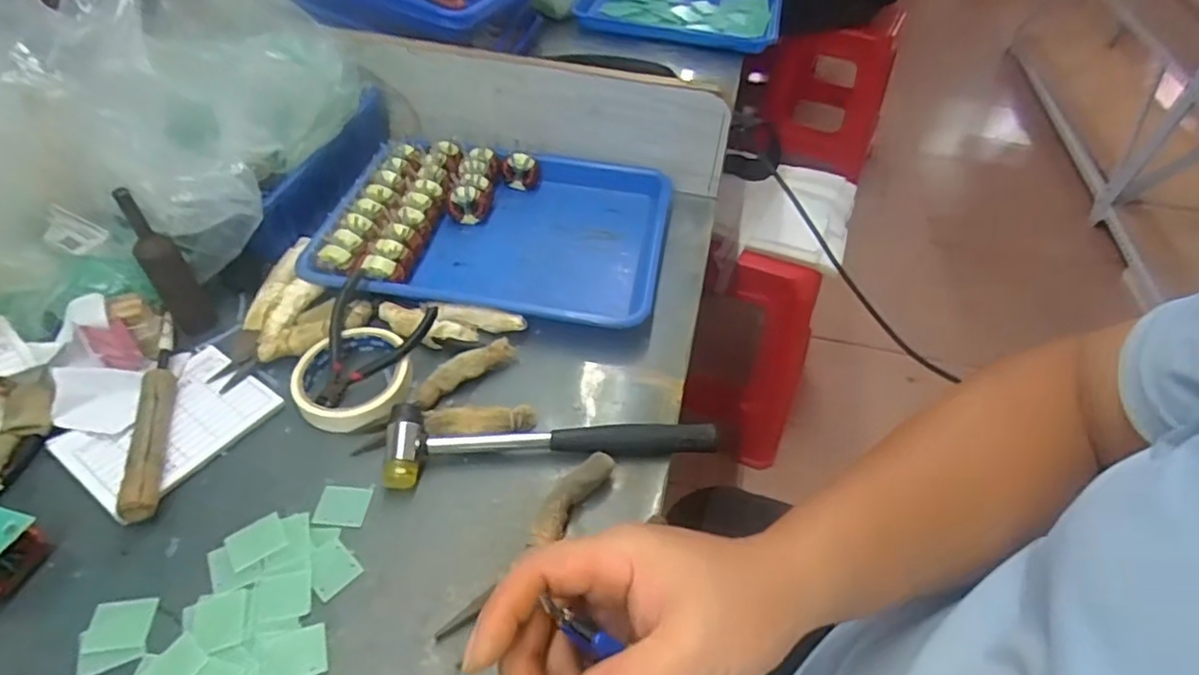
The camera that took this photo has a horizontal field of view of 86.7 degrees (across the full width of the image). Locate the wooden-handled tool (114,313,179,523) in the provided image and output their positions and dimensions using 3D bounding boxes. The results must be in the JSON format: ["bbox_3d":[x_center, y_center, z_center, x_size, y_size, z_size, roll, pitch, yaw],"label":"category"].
[{"bbox_3d":[-0.336,0.057,0.483,0.025,0.025,0.180,-11,50,-13],"label":"wooden-handled tool"}]

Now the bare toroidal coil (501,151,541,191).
[{"bbox_3d":[-0.087,-0.188,0.705,0.040,0.037,0.015,2,48,-2],"label":"bare toroidal coil"}]

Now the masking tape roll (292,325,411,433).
[{"bbox_3d":[-0.200,0.032,0.517,0.087,0.021,0.096,-4,49,-8],"label":"masking tape roll"}]

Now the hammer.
[{"bbox_3d":[-0.035,0.073,0.486,0.249,0.032,0.053,-5,49,-8],"label":"hammer"}]

